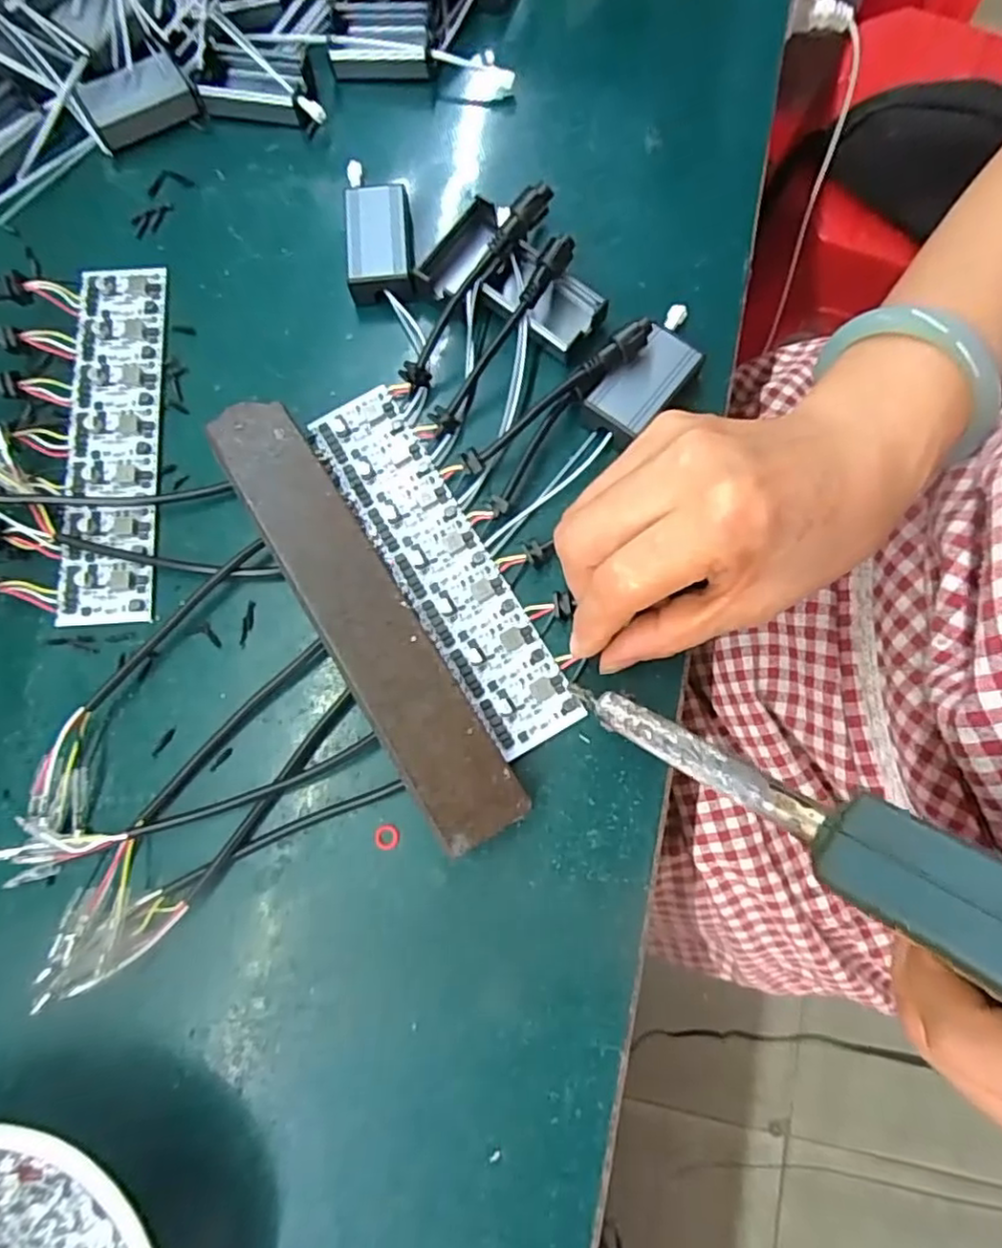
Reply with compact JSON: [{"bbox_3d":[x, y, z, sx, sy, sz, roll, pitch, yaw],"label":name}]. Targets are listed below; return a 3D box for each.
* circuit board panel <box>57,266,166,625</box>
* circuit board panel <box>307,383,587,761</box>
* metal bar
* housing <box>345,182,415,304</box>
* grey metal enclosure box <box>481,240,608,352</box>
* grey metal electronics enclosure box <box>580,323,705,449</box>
[{"bbox_3d":[-0.176,-0.086,0.301,0.041,0.006,0.172,-4,77,0],"label":"circuit board panel"},{"bbox_3d":[-0.026,-0.027,0.285,0.039,0.004,0.173,-30,79,-6],"label":"circuit board panel"},{"bbox_3d":[-0.054,-0.007,0.263,0.041,0.012,0.197,-28,77,-22],"label":"metal bar"},{"bbox_3d":[-0.059,-0.178,0.313,0.032,0.020,0.051,-8,77,-1],"label":"housing"},{"bbox_3d":[0.019,-0.147,0.302,0.054,0.018,0.028,43,81,9],"label":"grey metal enclosure box"},{"bbox_3d":[0.062,-0.103,0.292,0.028,0.016,0.050,43,81,9],"label":"grey metal electronics enclosure box"}]

